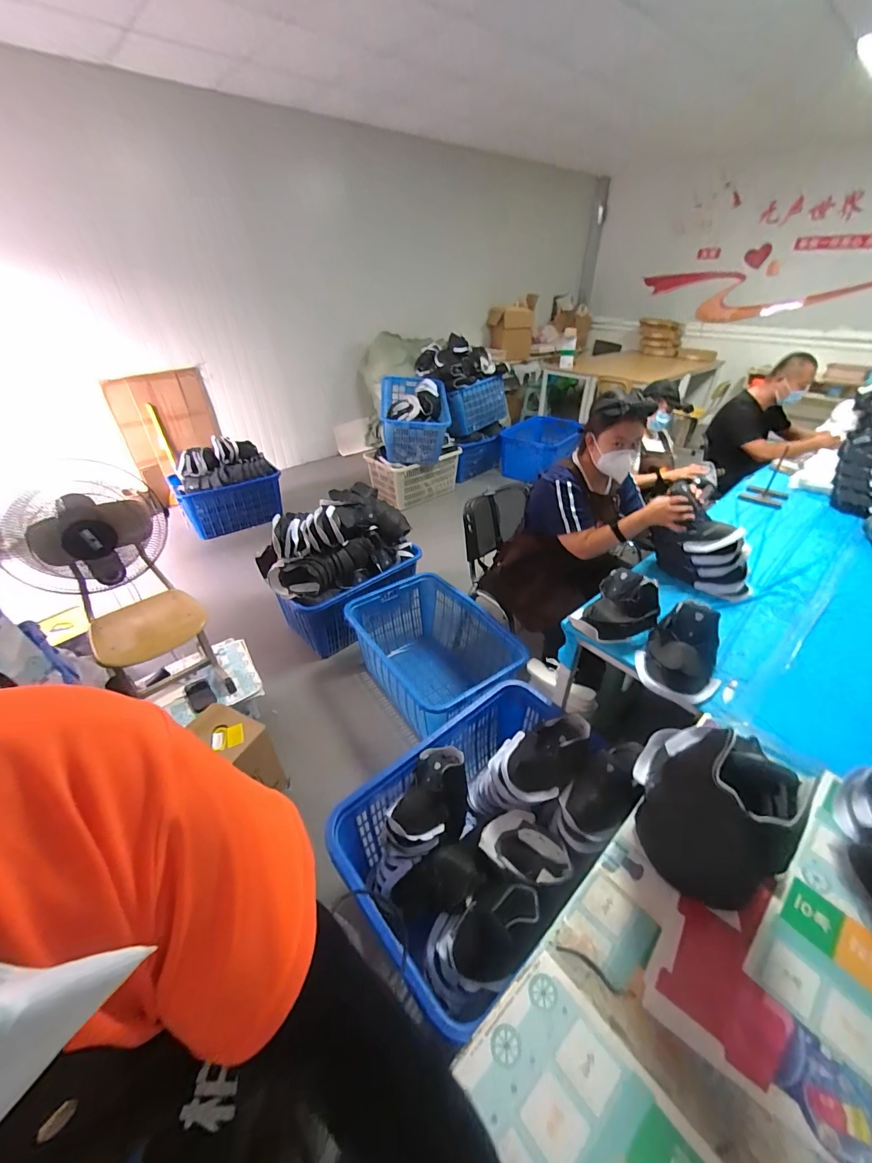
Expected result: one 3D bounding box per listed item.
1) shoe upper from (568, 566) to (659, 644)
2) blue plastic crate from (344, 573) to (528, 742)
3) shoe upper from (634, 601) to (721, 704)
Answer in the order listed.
[{"bbox_3d":[0.510,0.068,1.182,0.215,0.121,0.172,-25,43,-31],"label":"shoe upper"},{"bbox_3d":[-0.005,0.363,1.930,0.538,0.409,0.810,-21,41,-27],"label":"blue plastic crate"},{"bbox_3d":[0.624,0.176,1.066,0.187,0.157,0.185,22,42,29],"label":"shoe upper"}]

